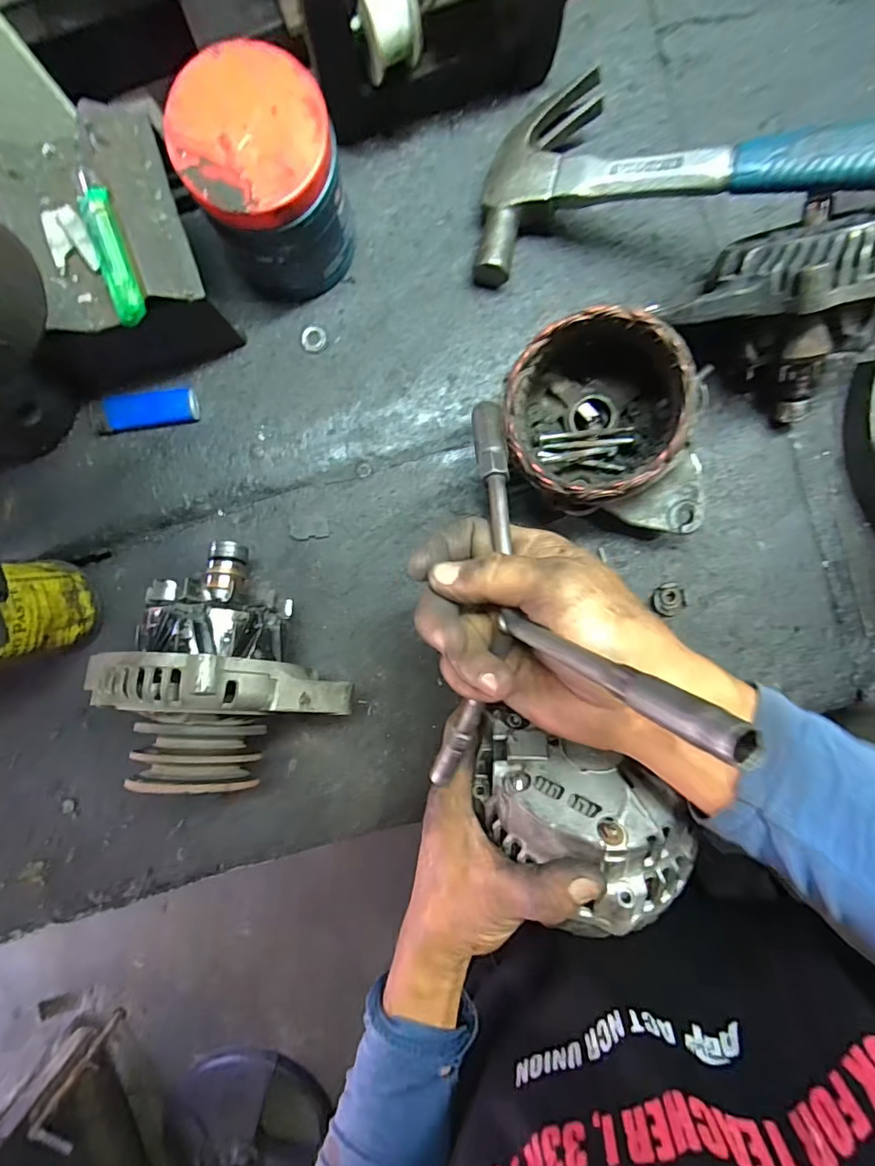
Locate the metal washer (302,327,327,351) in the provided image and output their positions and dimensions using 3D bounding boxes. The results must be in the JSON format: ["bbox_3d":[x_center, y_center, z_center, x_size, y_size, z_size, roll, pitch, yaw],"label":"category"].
[{"bbox_3d":[-0.094,-0.186,0.388,0.019,0.005,0.016,-31,92,2],"label":"metal washer"}]

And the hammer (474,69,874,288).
[{"bbox_3d":[0.185,-0.249,0.303,0.323,0.026,0.123,15,93,25],"label":"hammer"}]

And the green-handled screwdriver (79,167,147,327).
[{"bbox_3d":[-0.193,-0.196,0.299,0.019,0.015,0.076,-15,91,-1],"label":"green-handled screwdriver"}]

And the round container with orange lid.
[{"bbox_3d":[-0.104,-0.253,0.334,0.088,0.108,0.086,0,92,1],"label":"round container with orange lid"}]

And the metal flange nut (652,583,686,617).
[{"bbox_3d":[0.177,0.013,0.392,0.024,0.008,0.025,0,92,1],"label":"metal flange nut"}]

